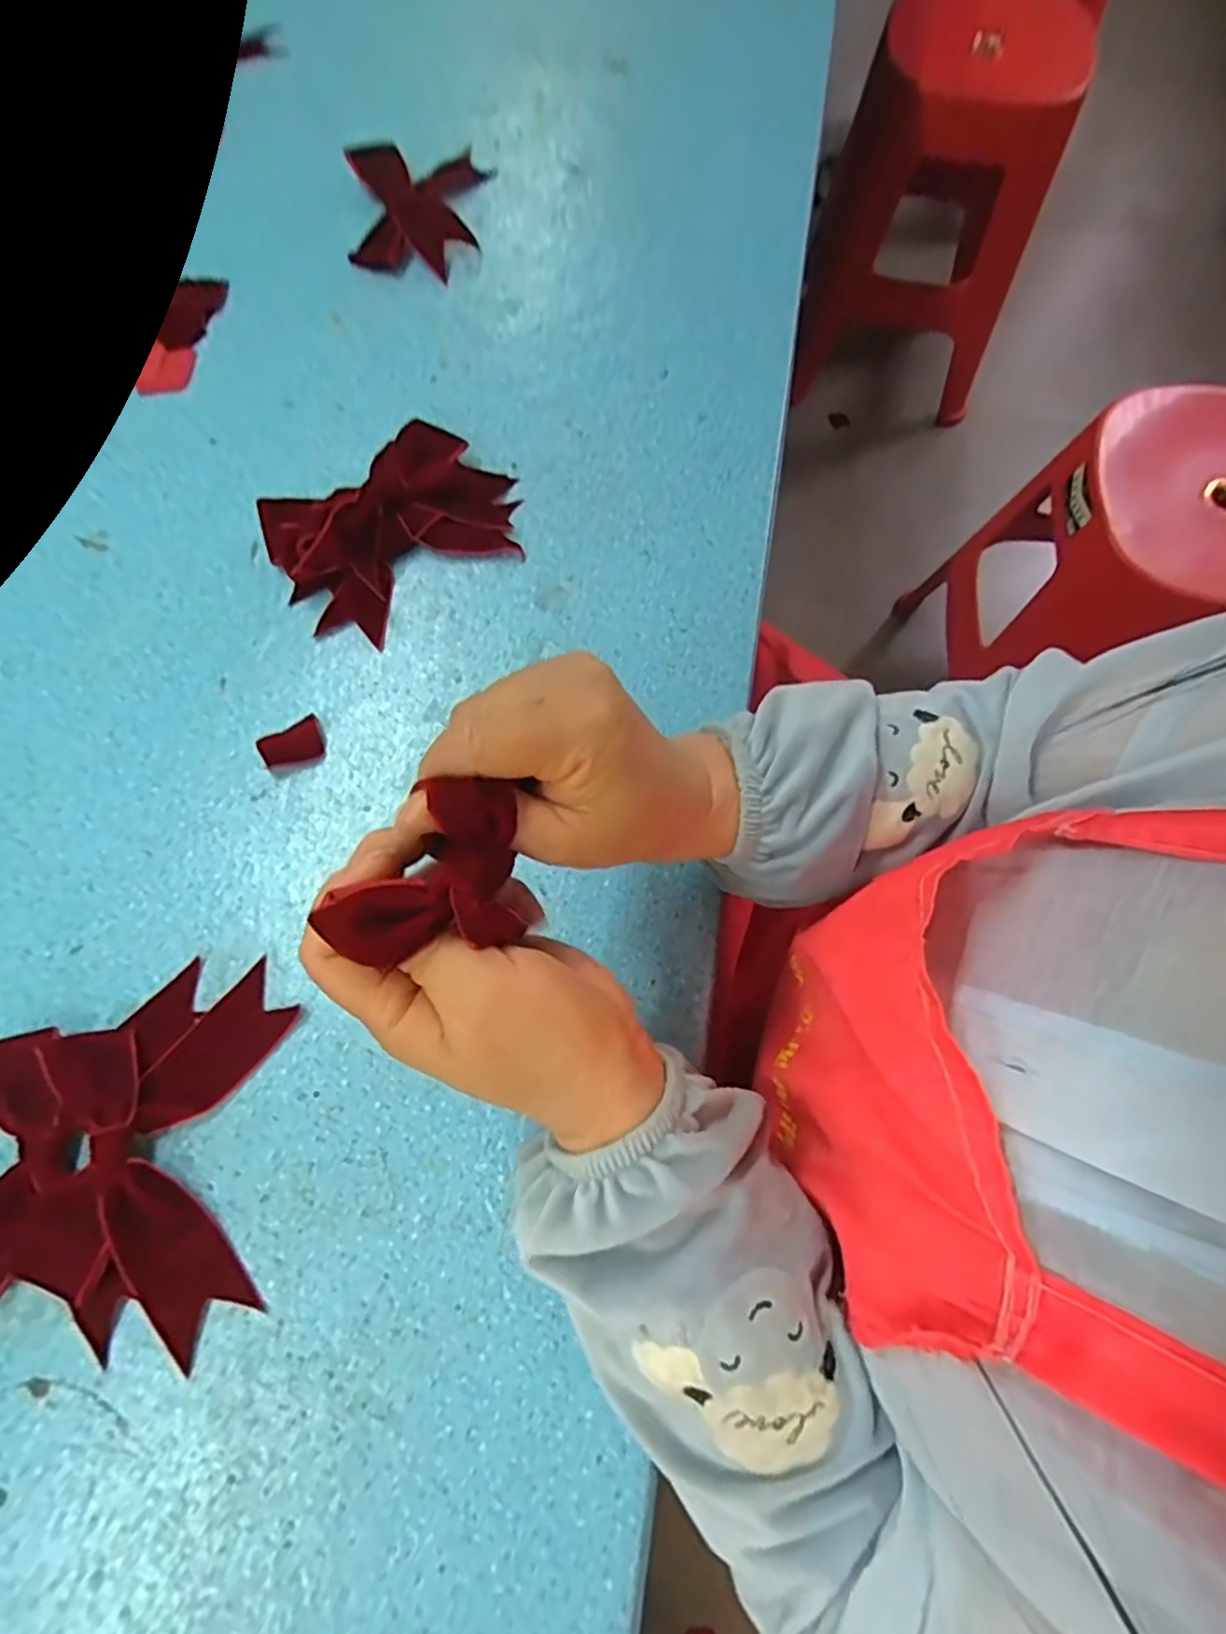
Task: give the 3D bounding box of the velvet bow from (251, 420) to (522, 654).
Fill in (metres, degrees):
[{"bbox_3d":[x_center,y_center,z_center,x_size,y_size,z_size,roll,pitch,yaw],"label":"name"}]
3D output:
[{"bbox_3d":[-0.133,-0.183,0.421,0.150,0.036,0.114,-36,76,-11],"label":"velvet bow"}]

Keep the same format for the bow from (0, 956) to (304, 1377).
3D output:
[{"bbox_3d":[-0.229,0.153,0.321,0.129,0.022,0.157,0,73,-1],"label":"bow"}]

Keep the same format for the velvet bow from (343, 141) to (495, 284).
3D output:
[{"bbox_3d":[-0.147,-0.459,0.518,0.097,0.021,0.133,4,73,0],"label":"velvet bow"}]

